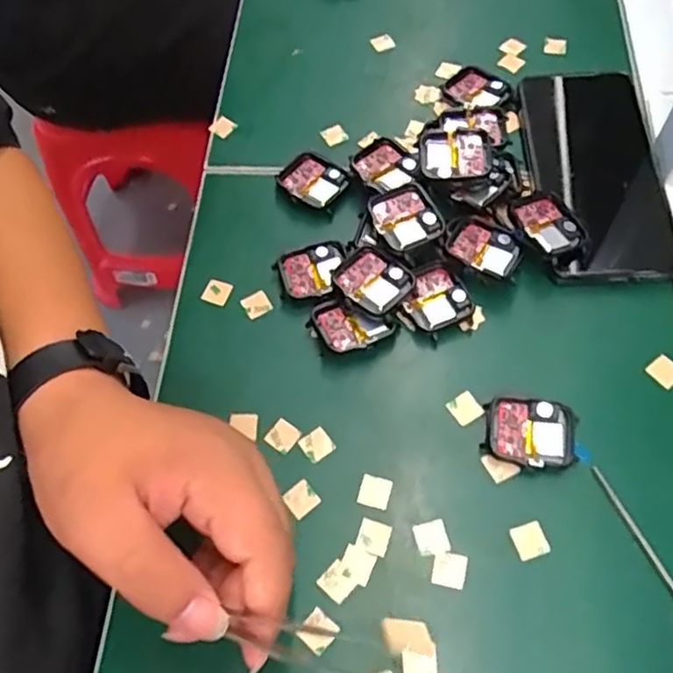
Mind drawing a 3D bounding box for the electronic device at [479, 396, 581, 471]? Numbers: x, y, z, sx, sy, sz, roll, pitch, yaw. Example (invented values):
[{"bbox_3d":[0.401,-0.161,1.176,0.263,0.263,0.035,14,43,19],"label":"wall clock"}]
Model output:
[{"bbox_3d":[0.101,0.051,0.350,0.046,0.010,0.035,8,63,7],"label":"electronic device"}]

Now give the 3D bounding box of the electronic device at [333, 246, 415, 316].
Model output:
[{"bbox_3d":[0.021,-0.031,0.393,0.044,0.011,0.035,32,68,18],"label":"electronic device"}]

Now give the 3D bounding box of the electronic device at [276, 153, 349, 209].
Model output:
[{"bbox_3d":[-0.017,-0.103,0.440,0.043,0.006,0.034,37,69,19],"label":"electronic device"}]

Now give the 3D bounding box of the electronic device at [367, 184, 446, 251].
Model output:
[{"bbox_3d":[0.042,-0.070,0.400,0.038,0.015,0.043,-26,64,-11],"label":"electronic device"}]

